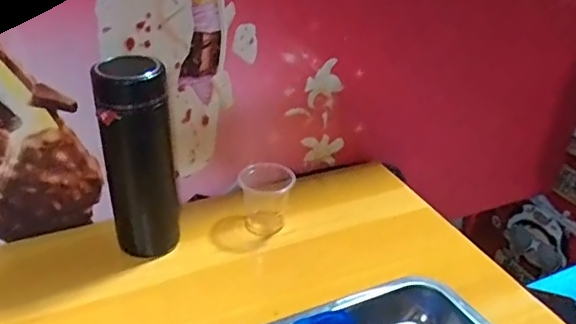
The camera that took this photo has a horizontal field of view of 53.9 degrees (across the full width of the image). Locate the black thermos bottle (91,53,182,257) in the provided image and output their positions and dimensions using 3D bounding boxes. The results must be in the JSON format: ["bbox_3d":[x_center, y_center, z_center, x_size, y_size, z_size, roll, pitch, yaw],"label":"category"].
[{"bbox_3d":[-0.159,-0.001,0.609,0.074,0.208,0.061,-7,32,-16],"label":"black thermos bottle"}]

